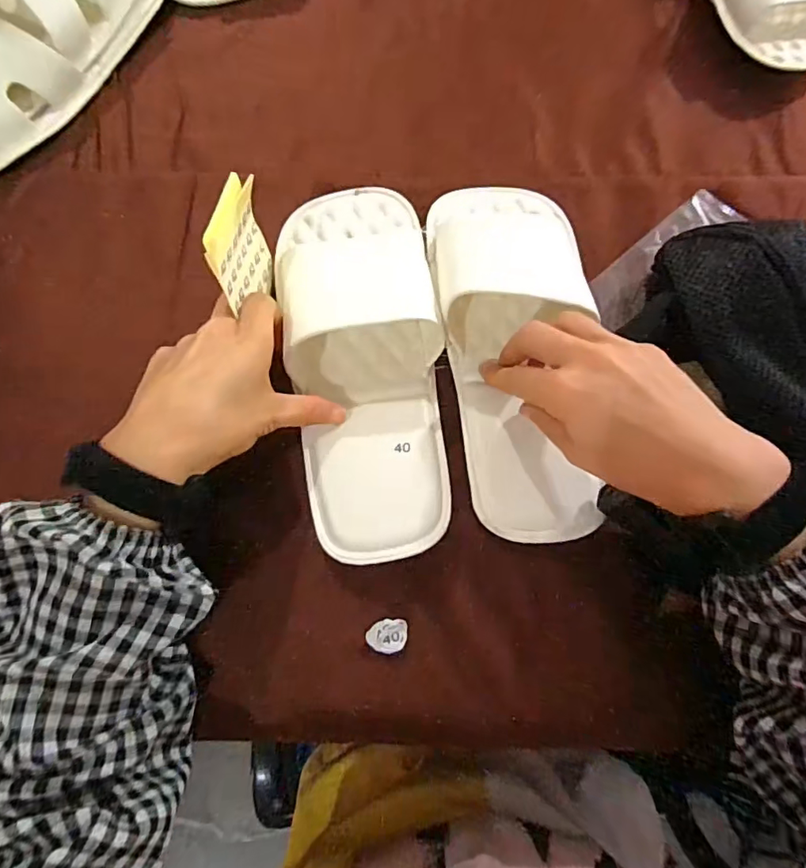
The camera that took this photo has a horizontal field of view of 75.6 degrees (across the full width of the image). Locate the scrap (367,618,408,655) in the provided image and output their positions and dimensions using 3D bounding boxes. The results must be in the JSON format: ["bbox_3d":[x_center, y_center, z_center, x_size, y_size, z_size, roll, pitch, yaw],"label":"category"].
[{"bbox_3d":[-0.009,0.119,0.305,0.023,0.006,0.019,-6,72,-1],"label":"scrap"}]

